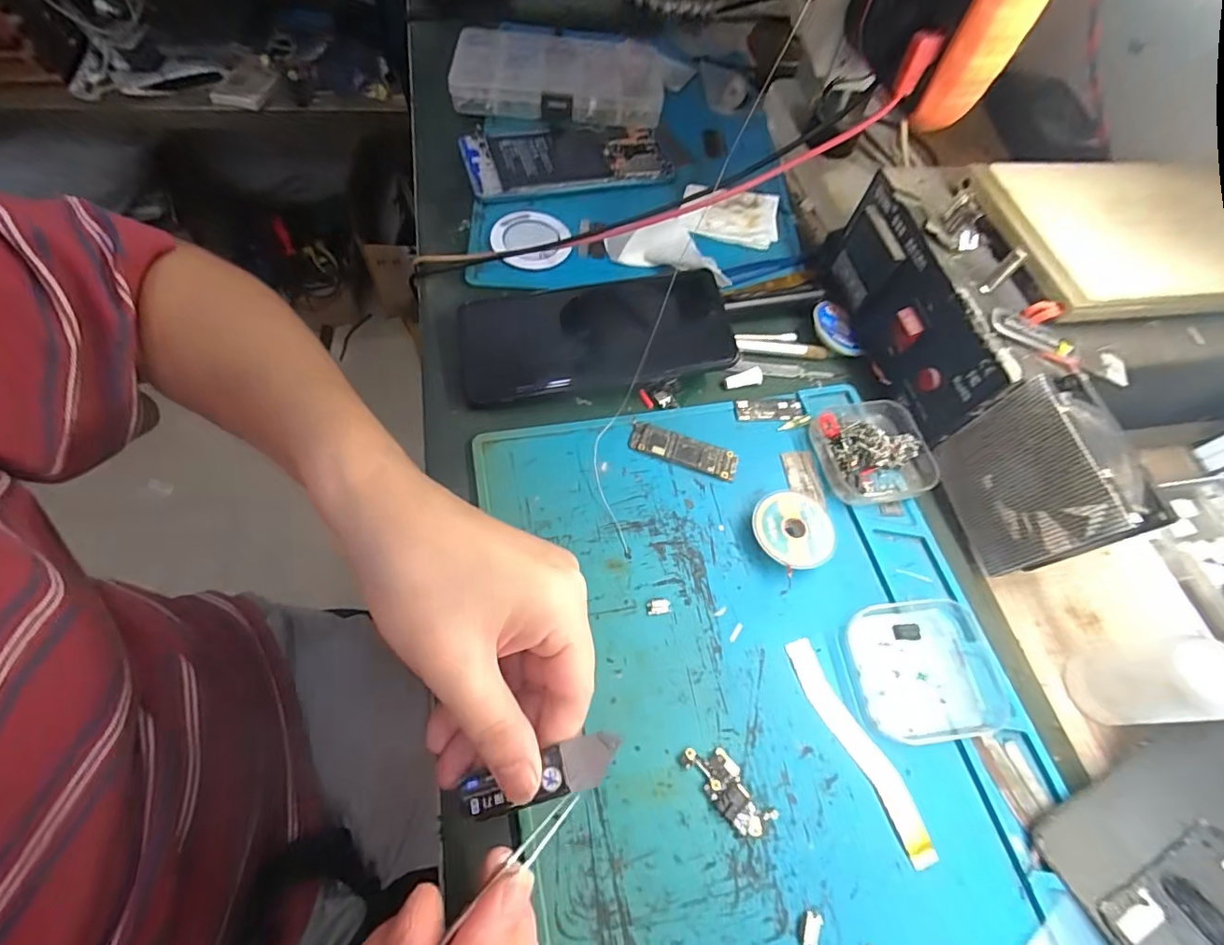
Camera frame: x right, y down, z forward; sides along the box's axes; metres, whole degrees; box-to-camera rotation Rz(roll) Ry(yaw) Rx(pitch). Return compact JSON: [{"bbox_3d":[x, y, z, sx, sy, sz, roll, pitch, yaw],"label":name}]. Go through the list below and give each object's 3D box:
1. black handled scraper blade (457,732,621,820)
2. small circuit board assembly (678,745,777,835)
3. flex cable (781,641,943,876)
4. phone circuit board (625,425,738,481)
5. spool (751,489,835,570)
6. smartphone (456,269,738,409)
[{"bbox_3d":[-0.028,0.121,0.210,0.065,0.004,0.017,-20,65,-2],"label":"black handled scraper blade"},{"bbox_3d":[0.051,0.140,0.236,0.019,0.005,0.043,-35,71,-21],"label":"small circuit board assembly"},{"bbox_3d":[0.116,0.128,0.250,0.017,0.004,0.102,-23,67,-17],"label":"flex cable"},{"bbox_3d":[0.043,-0.013,0.315,0.065,0.005,0.019,20,62,5],"label":"phone circuit board"},{"bbox_3d":[0.099,0.032,0.294,0.043,0.011,0.043,2,62,-5],"label":"spool"},{"bbox_3d":[-0.011,-0.085,0.334,0.167,0.010,0.079,-9,67,1],"label":"smartphone"}]

